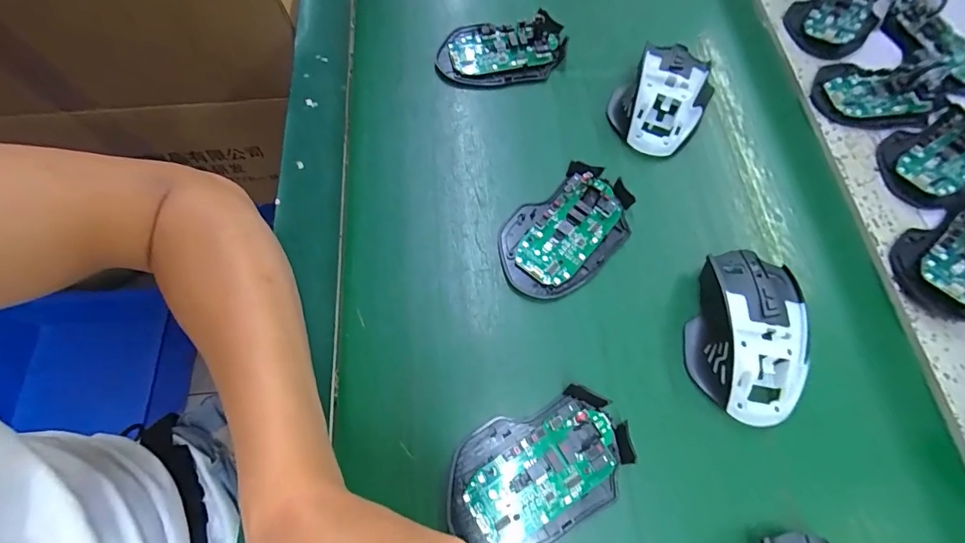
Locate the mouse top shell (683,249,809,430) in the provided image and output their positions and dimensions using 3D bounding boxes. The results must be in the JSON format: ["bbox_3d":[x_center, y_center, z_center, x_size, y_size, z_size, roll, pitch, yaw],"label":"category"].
[{"bbox_3d":[0.178,0.039,0.298,0.070,0.036,0.114,11,66,5],"label":"mouse top shell"}]

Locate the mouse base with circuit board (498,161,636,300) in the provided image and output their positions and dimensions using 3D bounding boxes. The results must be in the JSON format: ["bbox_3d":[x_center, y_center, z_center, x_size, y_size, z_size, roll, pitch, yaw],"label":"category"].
[{"bbox_3d":[0.063,-0.031,0.336,0.112,0.017,0.071,-42,72,-17],"label":"mouse base with circuit board"}]

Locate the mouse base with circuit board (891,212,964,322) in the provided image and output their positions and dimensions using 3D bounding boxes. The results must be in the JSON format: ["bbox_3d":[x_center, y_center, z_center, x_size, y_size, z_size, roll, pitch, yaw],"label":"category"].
[{"bbox_3d":[0.362,-0.010,0.335,0.103,0.019,0.068,-26,68,-11],"label":"mouse base with circuit board"}]

